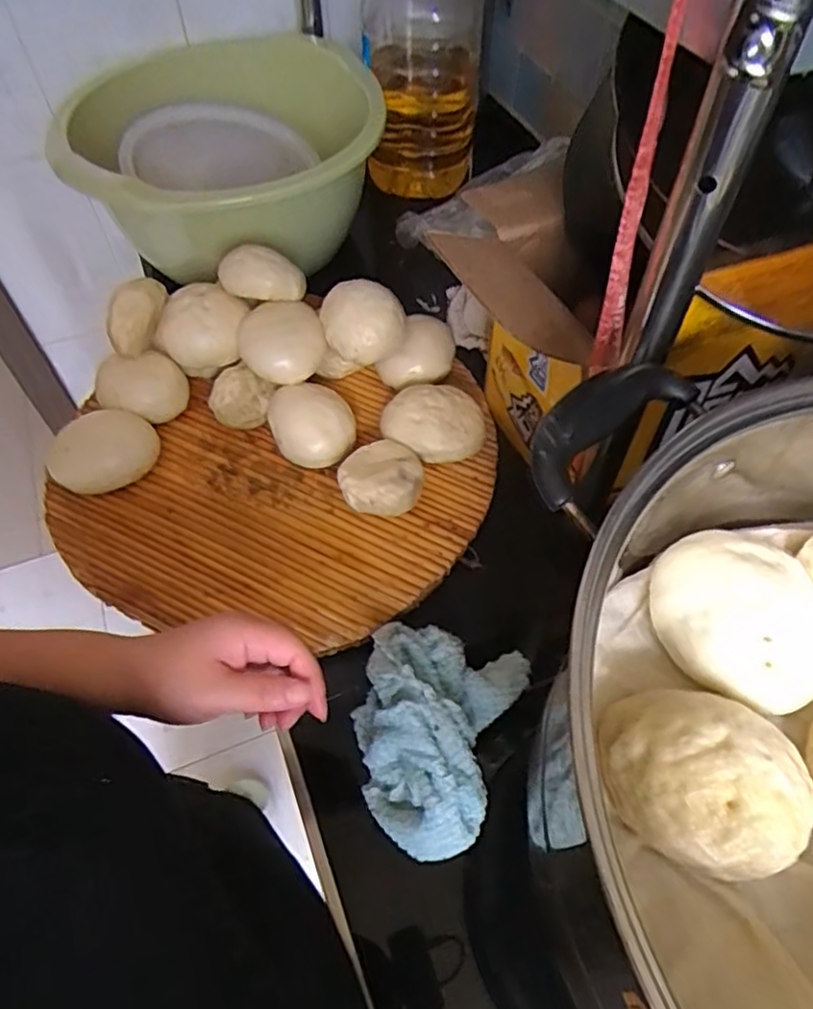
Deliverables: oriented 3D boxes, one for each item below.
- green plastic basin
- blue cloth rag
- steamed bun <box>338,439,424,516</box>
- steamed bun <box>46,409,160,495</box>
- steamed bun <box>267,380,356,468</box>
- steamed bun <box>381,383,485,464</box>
[{"bbox_3d":[-0.226,-0.416,0.802,0.357,0.159,0.376,0,57,0],"label":"green plastic basin"},{"bbox_3d":[0.015,0.161,0.488,0.125,0.046,0.170,19,59,12],"label":"blue cloth rag"},{"bbox_3d":[-0.025,-0.023,0.605,0.076,0.047,0.080,-3,57,-2],"label":"steamed bun"},{"bbox_3d":[-0.296,-0.052,0.636,0.098,0.045,0.075,-25,60,-15],"label":"steamed bun"},{"bbox_3d":[-0.094,-0.084,0.644,0.080,0.057,0.085,0,57,0],"label":"steamed bun"},{"bbox_3d":[0.026,-0.083,0.645,0.102,0.055,0.081,5,57,4],"label":"steamed bun"}]

